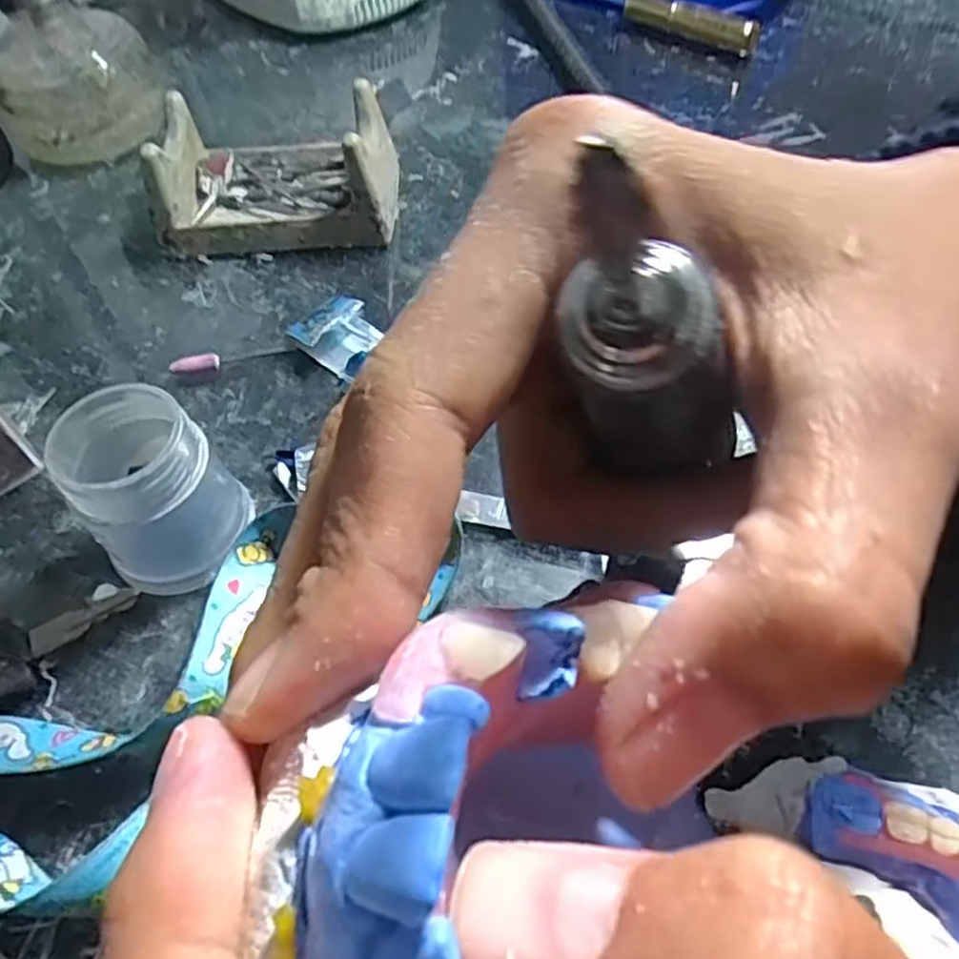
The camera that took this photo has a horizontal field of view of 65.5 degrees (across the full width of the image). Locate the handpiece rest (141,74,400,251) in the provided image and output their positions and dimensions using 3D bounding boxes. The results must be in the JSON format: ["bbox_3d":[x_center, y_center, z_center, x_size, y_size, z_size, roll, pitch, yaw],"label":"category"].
[{"bbox_3d":[-0.085,-0.135,0.320,0.094,0.043,0.062,-2,54,3],"label":"handpiece rest"}]

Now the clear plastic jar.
[{"bbox_3d":[-0.094,0.003,0.219,0.041,0.050,0.040,-2,54,3],"label":"clear plastic jar"}]

